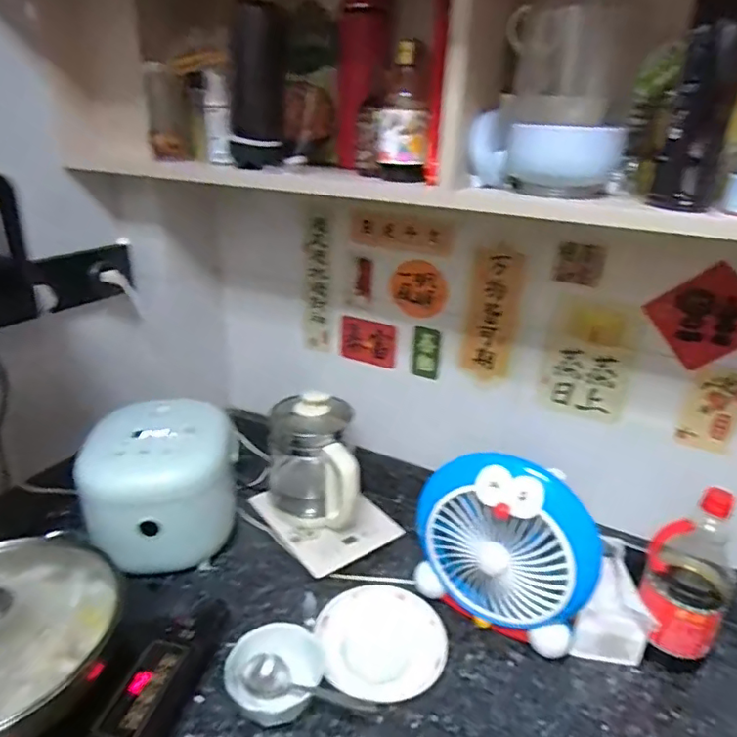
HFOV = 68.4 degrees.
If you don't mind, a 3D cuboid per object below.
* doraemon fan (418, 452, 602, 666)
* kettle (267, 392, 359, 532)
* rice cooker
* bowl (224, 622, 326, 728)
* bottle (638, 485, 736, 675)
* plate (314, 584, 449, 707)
[{"bbox_3d":[0.193,0.240,0.750,0.229,0.250,0.112,18,29,30],"label":"doraemon fan"},{"bbox_3d":[-0.091,0.158,0.877,0.133,0.195,0.153,0,25,-7],"label":"kettle"},{"bbox_3d":[-0.315,0.170,0.854,0.198,0.174,0.250,-2,25,-12],"label":"rice cooker"},{"bbox_3d":[-0.115,0.371,0.655,0.107,0.066,0.116,3,25,-1],"label":"bowl"},{"bbox_3d":[0.424,0.266,0.712,0.097,0.254,0.111,21,30,33],"label":"bottle"},{"bbox_3d":[0.016,0.363,0.725,0.159,0.032,0.161,3,25,-1],"label":"plate"}]

